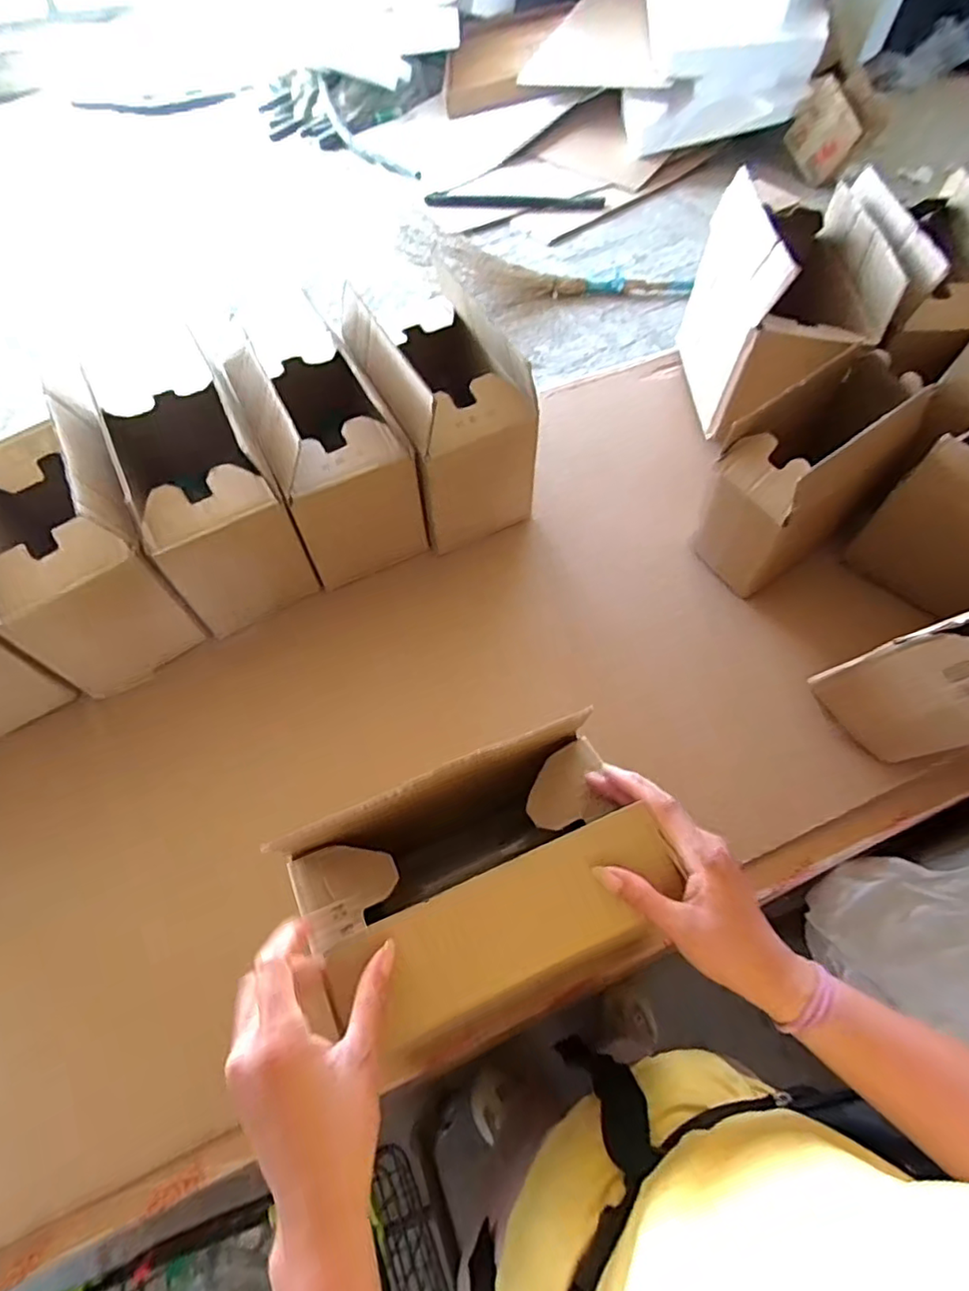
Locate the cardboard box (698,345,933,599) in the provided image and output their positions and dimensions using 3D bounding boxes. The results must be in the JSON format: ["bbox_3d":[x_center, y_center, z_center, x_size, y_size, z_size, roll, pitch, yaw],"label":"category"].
[{"bbox_3d":[0.338,-0.180,0.647,0.195,0.177,0.106,-32,64,-16],"label":"cardboard box"}]

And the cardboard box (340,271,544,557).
[{"bbox_3d":[-0.054,-0.270,0.701,0.147,0.206,0.223,-24,62,-13],"label":"cardboard box"}]

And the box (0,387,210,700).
[{"bbox_3d":[-0.416,-0.111,0.616,0.152,0.217,0.223,-32,64,-16],"label":"box"}]

